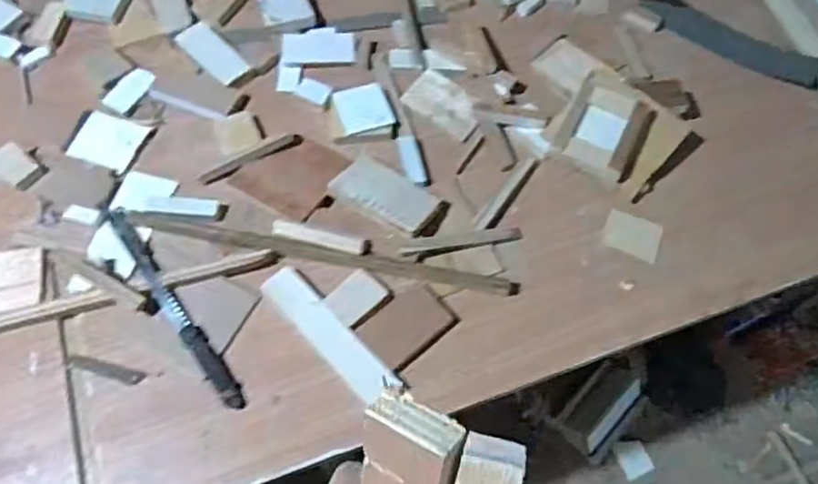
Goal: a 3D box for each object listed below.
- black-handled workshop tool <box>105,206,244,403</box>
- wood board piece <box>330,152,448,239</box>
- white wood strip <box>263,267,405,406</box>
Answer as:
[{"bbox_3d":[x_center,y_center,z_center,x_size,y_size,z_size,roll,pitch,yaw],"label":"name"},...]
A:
[{"bbox_3d":[-0.279,0.073,0.755,0.026,0.018,0.294,-34,70,-19],"label":"black-handled workshop tool"},{"bbox_3d":[-0.026,-0.060,0.813,0.135,0.018,0.080,31,66,12],"label":"wood board piece"},{"bbox_3d":[-0.092,0.104,0.741,0.045,0.009,0.194,-40,72,-21],"label":"white wood strip"}]

